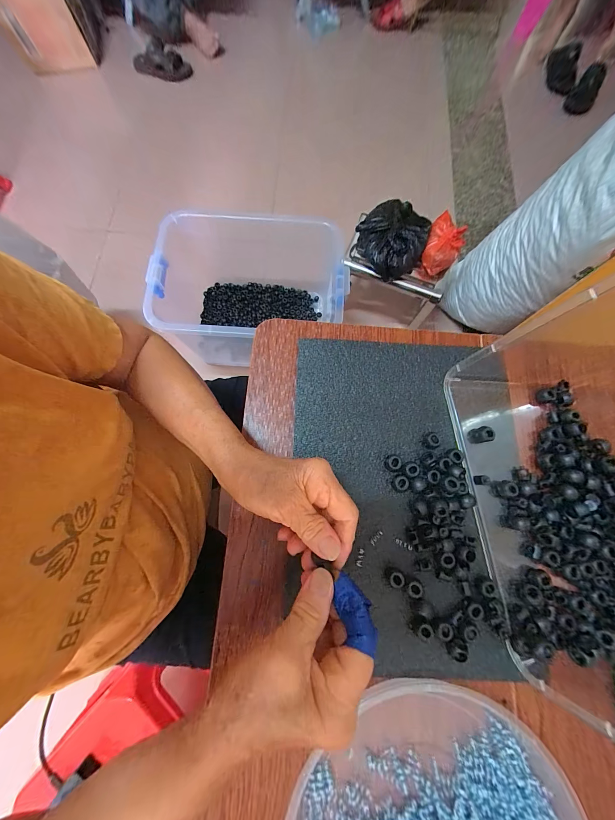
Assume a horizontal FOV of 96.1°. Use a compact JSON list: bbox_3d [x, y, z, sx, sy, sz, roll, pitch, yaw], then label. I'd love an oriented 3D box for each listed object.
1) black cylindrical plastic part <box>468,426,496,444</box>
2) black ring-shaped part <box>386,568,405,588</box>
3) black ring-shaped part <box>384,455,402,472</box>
[{"bbox_3d":[0.189,0.028,0.302,0.017,0.025,0.017,0,76,0],"label":"black cylindrical plastic part"},{"bbox_3d":[0.085,0.163,0.268,0.015,0.012,0.014,0,76,0],"label":"black ring-shaped part"},{"bbox_3d":[0.092,0.057,0.296,0.016,0.013,0.014,43,79,9],"label":"black ring-shaped part"}]

